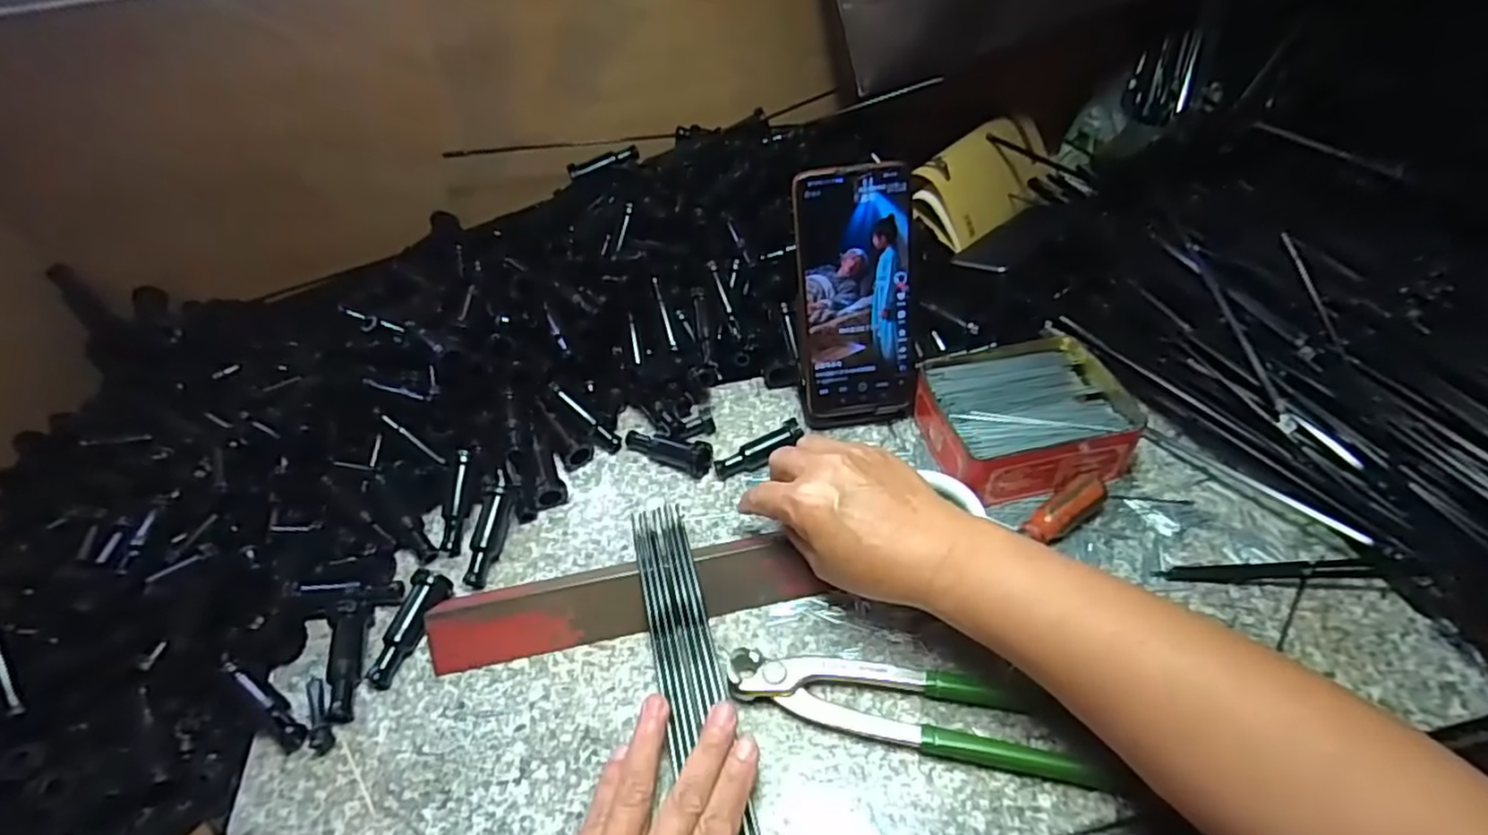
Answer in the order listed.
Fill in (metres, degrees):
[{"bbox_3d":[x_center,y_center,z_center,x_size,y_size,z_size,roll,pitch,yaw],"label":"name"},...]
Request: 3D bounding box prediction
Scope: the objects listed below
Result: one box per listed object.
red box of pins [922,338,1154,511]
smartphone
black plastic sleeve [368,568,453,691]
[{"bbox_3d":[0.190,-0.001,0.467,0.129,0.040,0.105,-14,45,-7],"label":"red box of pins"},{"bbox_3d":[0.077,-0.081,0.465,0.077,0.167,0.007,-7,21,0],"label":"smartphone"},{"bbox_3d":[-0.197,0.123,0.401,0.019,0.018,0.066,4,46,11],"label":"black plastic sleeve"}]

